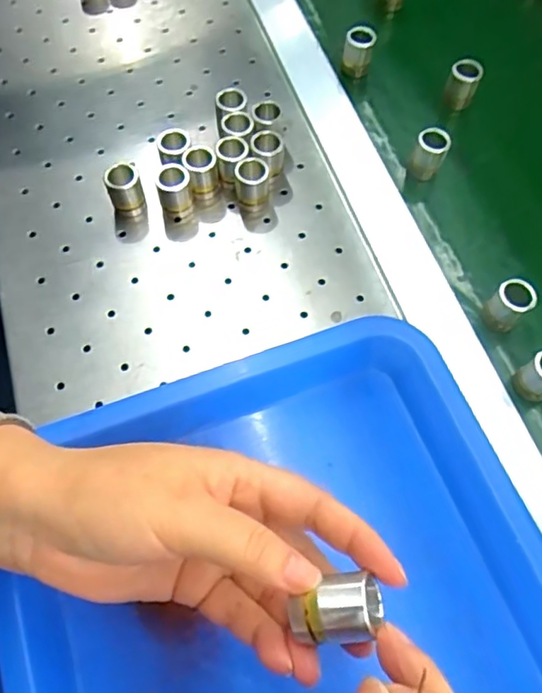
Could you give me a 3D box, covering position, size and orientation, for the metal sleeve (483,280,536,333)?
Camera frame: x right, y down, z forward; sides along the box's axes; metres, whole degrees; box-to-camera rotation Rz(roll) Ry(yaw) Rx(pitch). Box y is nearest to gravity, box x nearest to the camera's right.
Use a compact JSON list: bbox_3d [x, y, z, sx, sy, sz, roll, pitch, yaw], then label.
[{"bbox_3d":[0.151,-0.025,0.358,0.023,0.034,0.021,1,66,-2],"label":"metal sleeve"}]

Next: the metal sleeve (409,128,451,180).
[{"bbox_3d":[0.117,-0.141,0.416,0.022,0.033,0.021,1,66,-2],"label":"metal sleeve"}]

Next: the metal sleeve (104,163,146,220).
[{"bbox_3d":[-0.100,-0.107,0.386,0.022,0.032,0.021,-16,67,-9],"label":"metal sleeve"}]

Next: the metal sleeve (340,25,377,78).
[{"bbox_3d":[0.071,-0.240,0.457,0.022,0.035,0.022,17,66,5],"label":"metal sleeve"}]

